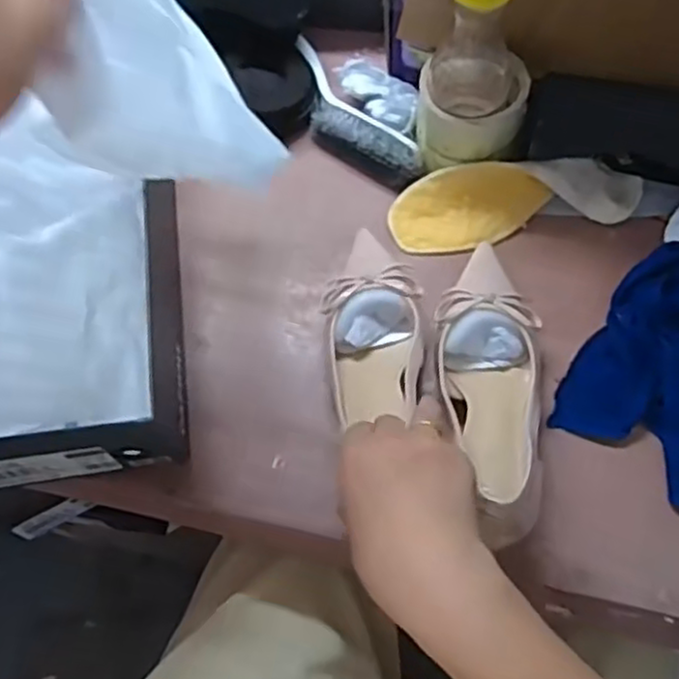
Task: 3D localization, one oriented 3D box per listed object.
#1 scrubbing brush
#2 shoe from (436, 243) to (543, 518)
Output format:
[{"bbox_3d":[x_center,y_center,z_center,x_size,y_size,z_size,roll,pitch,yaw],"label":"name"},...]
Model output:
[{"bbox_3d":[0.003,-0.197,0.639,0.049,0.033,0.173,-37,69,-12],"label":"scrubbing brush"},{"bbox_3d":[0.108,0.023,0.505,0.073,0.054,0.219,1,44,4],"label":"shoe"}]

